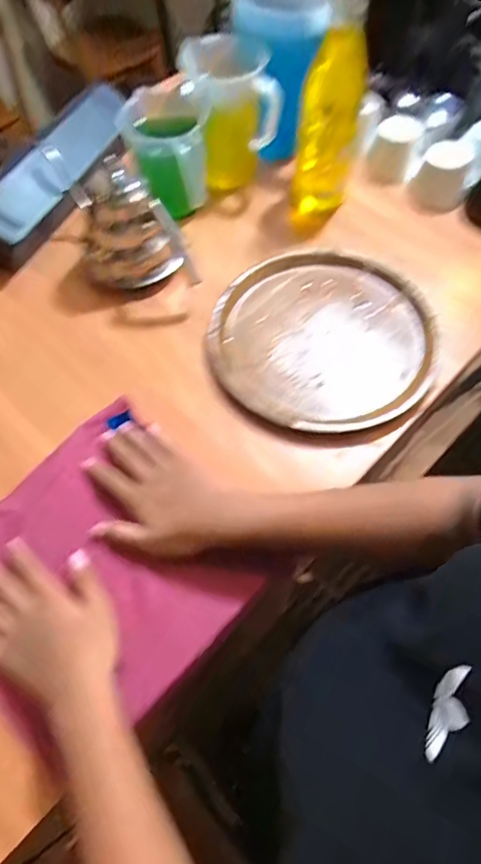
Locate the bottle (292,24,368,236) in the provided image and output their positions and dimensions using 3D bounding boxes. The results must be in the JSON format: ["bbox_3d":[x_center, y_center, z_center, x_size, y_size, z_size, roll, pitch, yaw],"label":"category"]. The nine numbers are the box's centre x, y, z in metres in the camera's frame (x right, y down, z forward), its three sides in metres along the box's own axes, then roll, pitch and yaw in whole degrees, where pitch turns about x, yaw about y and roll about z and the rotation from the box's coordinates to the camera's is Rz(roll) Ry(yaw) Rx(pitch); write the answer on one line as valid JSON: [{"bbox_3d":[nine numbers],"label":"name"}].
[{"bbox_3d":[0.121,-0.415,0.692,0.081,0.258,0.056,9,62,4],"label":"bottle"}]

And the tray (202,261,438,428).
[{"bbox_3d":[0.110,-0.123,0.627,0.288,0.040,0.258,-15,61,-6],"label":"tray"}]

